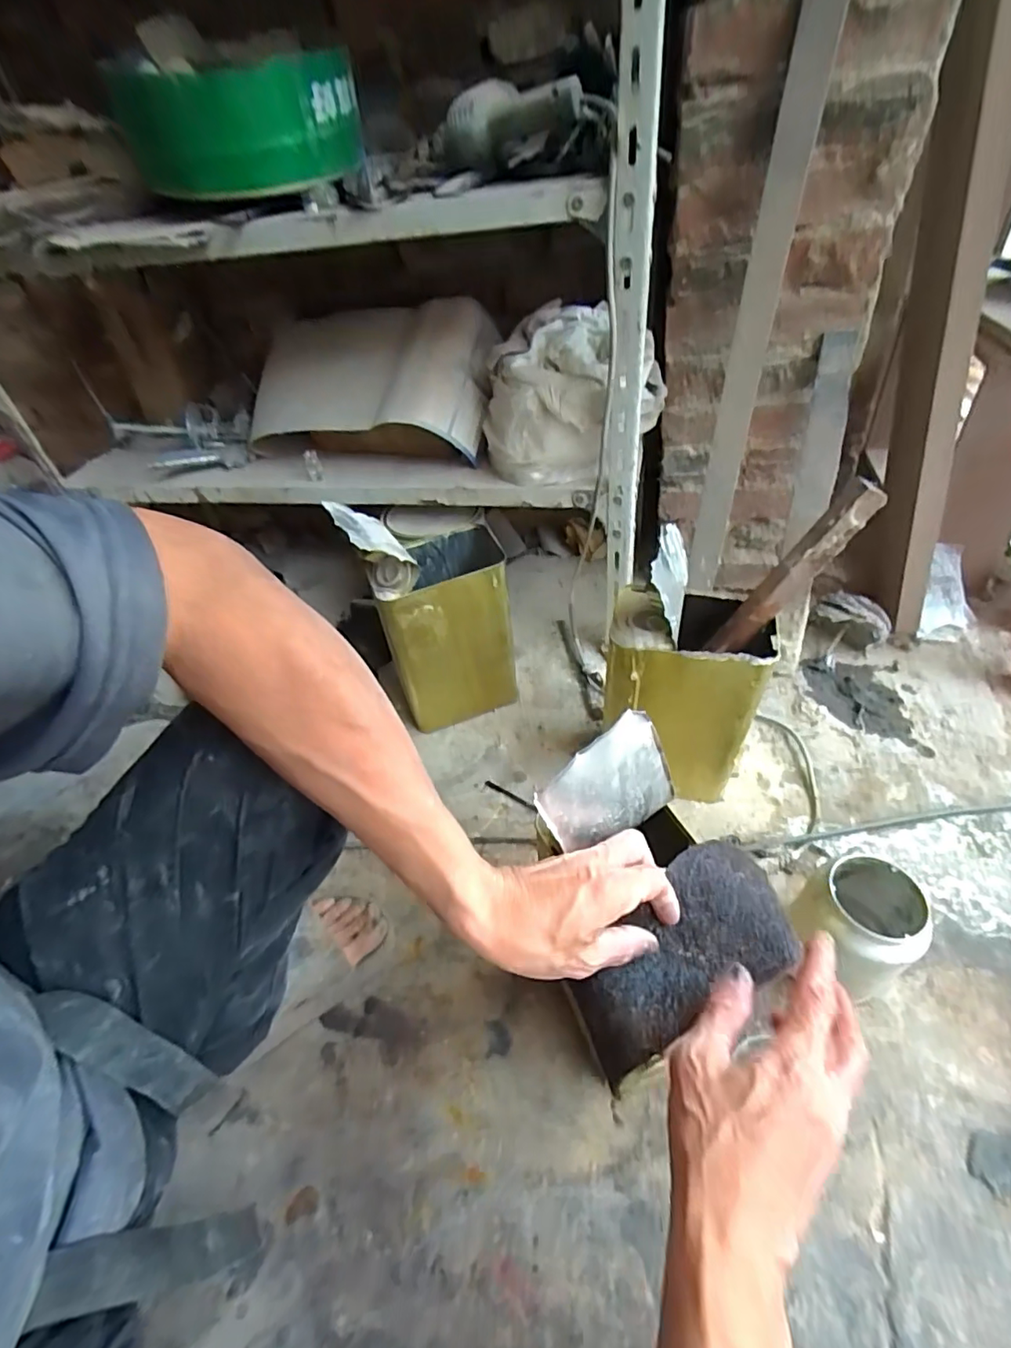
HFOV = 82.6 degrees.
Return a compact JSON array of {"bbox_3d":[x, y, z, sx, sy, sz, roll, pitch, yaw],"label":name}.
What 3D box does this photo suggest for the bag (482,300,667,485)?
[{"bbox_3d":[0.092,-0.381,0.794,0.248,0.174,0.144,-5,44,6],"label":"bag"}]

